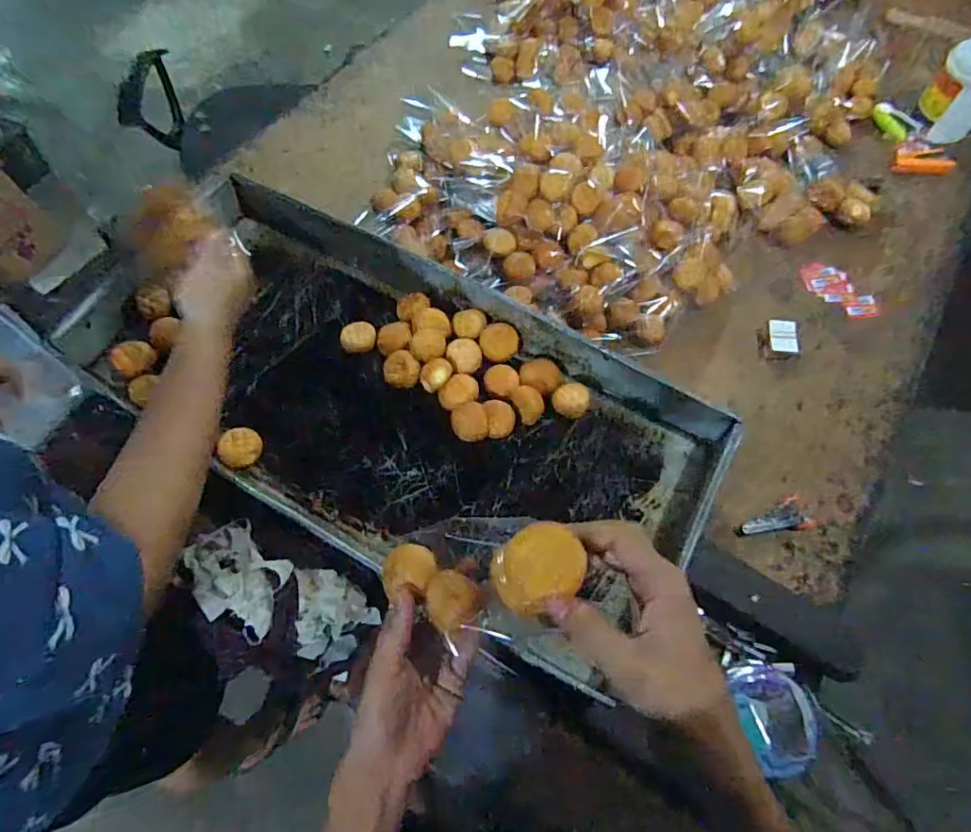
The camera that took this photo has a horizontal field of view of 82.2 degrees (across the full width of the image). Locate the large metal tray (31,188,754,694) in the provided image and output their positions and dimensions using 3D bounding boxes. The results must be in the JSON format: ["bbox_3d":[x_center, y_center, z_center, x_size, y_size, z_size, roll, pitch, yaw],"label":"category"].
[{"bbox_3d":[-0.135,-0.035,0.734,0.846,0.107,0.378,26,66,14],"label":"large metal tray"}]

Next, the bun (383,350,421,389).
[{"bbox_3d":[-0.112,-0.061,0.746,0.048,0.030,0.049,-8,62,-2],"label":"bun"}]

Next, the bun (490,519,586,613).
[{"bbox_3d":[0.033,0.096,0.354,0.054,0.025,0.047,-20,64,-13],"label":"bun"}]

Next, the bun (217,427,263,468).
[{"bbox_3d":[-0.309,0.040,0.703,0.052,0.030,0.052,-1,62,2],"label":"bun"}]

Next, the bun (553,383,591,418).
[{"bbox_3d":[0.113,-0.017,0.737,0.046,0.038,0.043,-1,62,2],"label":"bun"}]

